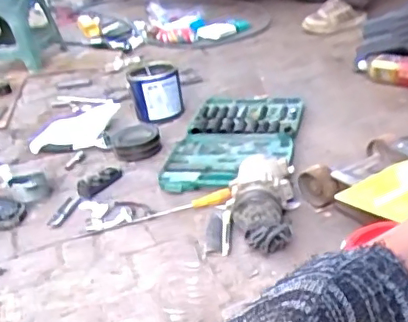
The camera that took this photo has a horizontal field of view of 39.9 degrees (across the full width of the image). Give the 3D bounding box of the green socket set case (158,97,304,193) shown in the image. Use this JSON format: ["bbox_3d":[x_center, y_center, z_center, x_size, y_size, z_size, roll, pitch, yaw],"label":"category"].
[{"bbox_3d":[0.086,-0.057,1.508,0.292,0.077,0.524,6,33,21],"label":"green socket set case"}]

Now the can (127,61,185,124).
[{"bbox_3d":[-0.141,-0.204,1.667,0.147,0.145,0.138,-17,31,-16],"label":"can"}]

